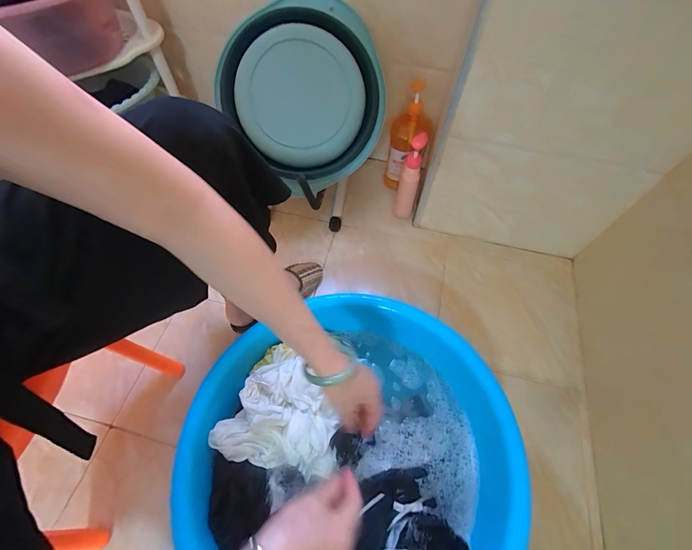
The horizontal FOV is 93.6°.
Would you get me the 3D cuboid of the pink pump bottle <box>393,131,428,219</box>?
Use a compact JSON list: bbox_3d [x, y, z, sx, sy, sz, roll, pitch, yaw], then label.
[{"bbox_3d":[0.163,-0.238,0.828,0.053,0.231,0.055,11,57,4],"label":"pink pump bottle"}]

